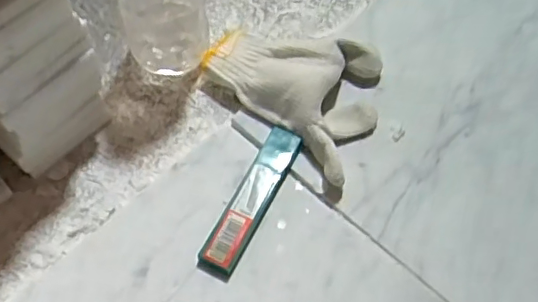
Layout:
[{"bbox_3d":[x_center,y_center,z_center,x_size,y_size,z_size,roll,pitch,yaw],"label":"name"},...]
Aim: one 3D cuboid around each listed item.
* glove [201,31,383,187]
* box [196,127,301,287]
[{"bbox_3d":[0.031,-0.058,0.437,0.107,0.037,0.152,-40,69,-23],"label":"glove"},{"bbox_3d":[-0.011,0.034,0.399,0.025,0.012,0.119,24,61,11],"label":"box"}]

